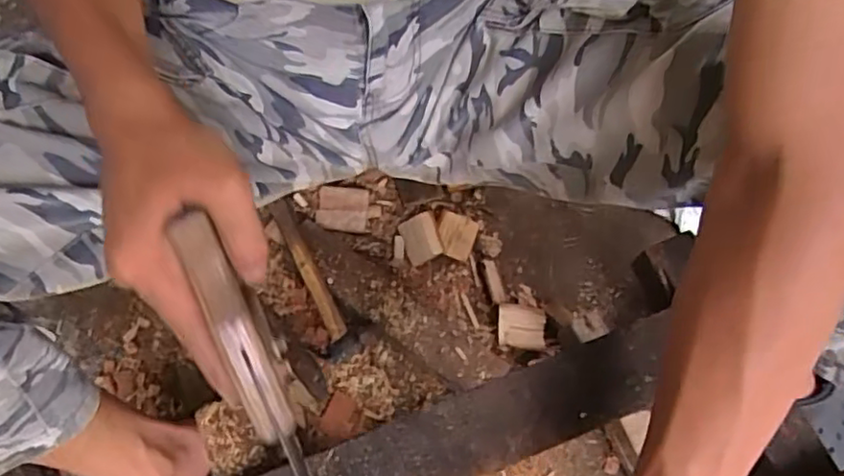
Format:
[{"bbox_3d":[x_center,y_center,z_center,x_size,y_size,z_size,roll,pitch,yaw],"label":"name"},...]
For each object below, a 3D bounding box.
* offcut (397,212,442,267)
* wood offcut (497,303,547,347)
[{"bbox_3d":[-0.001,0.002,0.862,0.051,0.028,0.060,-22,71,-9],"label":"offcut"},{"bbox_3d":[0.129,0.115,0.833,0.064,0.016,0.057,12,71,-17],"label":"wood offcut"}]

